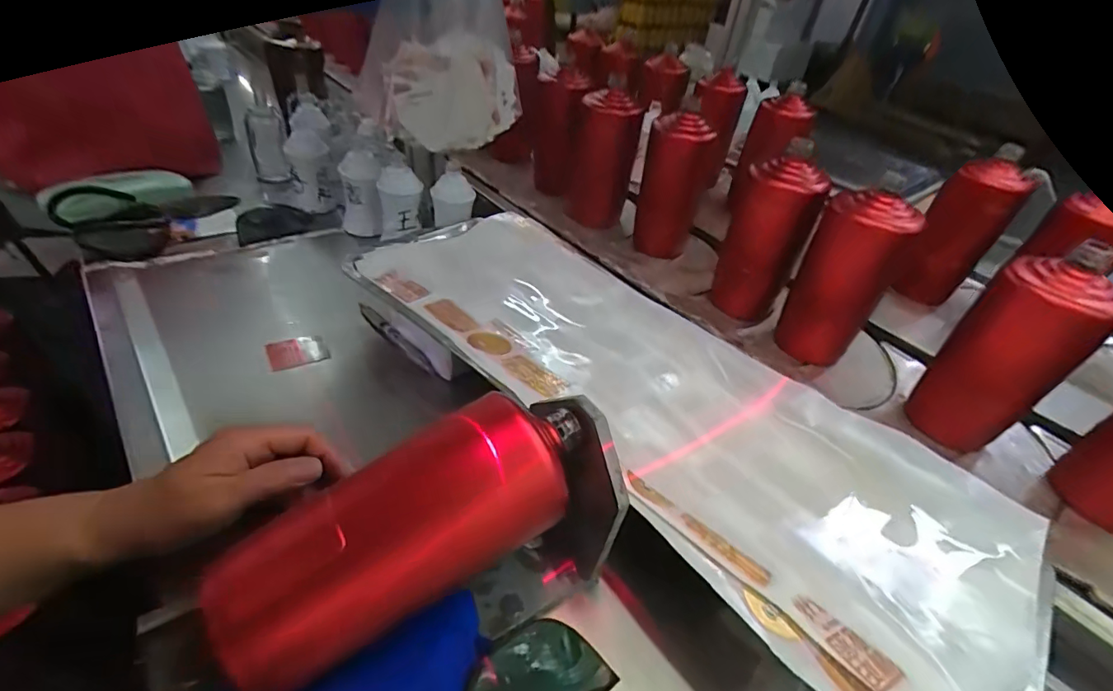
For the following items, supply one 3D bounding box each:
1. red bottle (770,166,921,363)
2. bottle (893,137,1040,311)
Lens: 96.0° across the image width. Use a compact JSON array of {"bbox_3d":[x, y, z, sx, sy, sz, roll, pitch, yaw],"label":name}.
[{"bbox_3d":[0.294,-0.073,0.517,0.062,0.182,0.069,-11,43,-18],"label":"red bottle"},{"bbox_3d":[0.504,-0.145,0.628,0.082,0.176,0.089,34,48,30],"label":"bottle"}]

